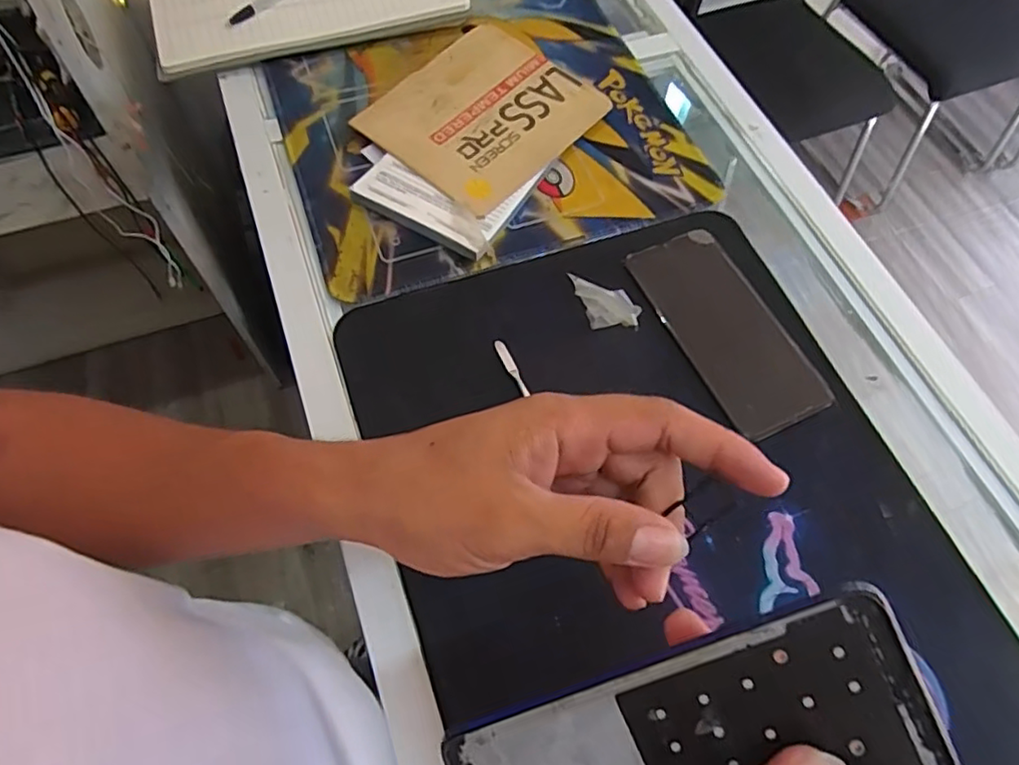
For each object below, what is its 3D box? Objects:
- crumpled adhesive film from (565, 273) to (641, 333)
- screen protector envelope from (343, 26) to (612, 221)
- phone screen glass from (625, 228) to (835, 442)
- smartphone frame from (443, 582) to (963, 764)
[{"bbox_3d":[0.060,-0.052,0.391,0.047,0.030,0.023,3,63,0],"label":"crumpled adhesive film"},{"bbox_3d":[-0.020,-0.211,0.476,0.140,0.009,0.163,37,68,15],"label":"screen protector envelope"},{"bbox_3d":[0.146,-0.037,0.410,0.073,0.009,0.150,-22,66,-12],"label":"phone screen glass"},{"bbox_3d":[0.059,0.125,0.205,0.154,0.004,0.071,-25,91,9],"label":"smartphone frame"}]

